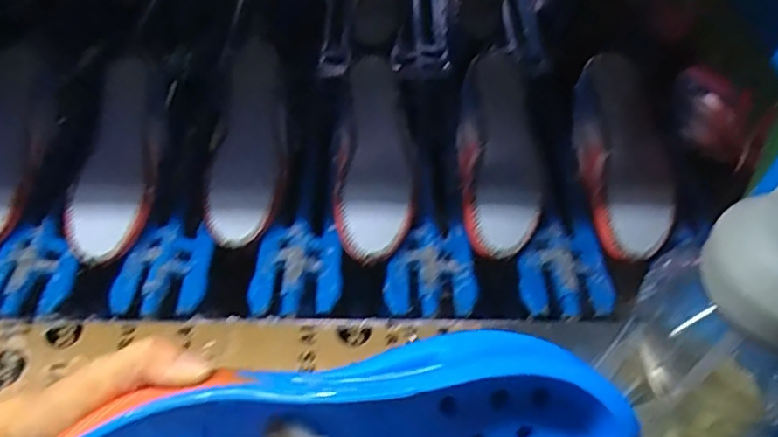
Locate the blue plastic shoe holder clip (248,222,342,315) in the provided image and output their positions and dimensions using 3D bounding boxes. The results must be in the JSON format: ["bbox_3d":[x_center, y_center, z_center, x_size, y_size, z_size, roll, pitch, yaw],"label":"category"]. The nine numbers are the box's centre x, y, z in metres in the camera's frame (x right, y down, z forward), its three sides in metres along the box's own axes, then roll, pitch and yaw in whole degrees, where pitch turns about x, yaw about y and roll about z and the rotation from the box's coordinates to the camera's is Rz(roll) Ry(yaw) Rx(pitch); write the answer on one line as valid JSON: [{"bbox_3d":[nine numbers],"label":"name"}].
[{"bbox_3d":[-0.097,0.052,0.650,0.090,0.017,0.114,4,51,3],"label":"blue plastic shoe holder clip"}]

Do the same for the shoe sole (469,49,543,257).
[{"bbox_3d":[0.130,-0.082,0.689,0.075,0.024,0.247,1,66,1],"label":"shoe sole"}]

